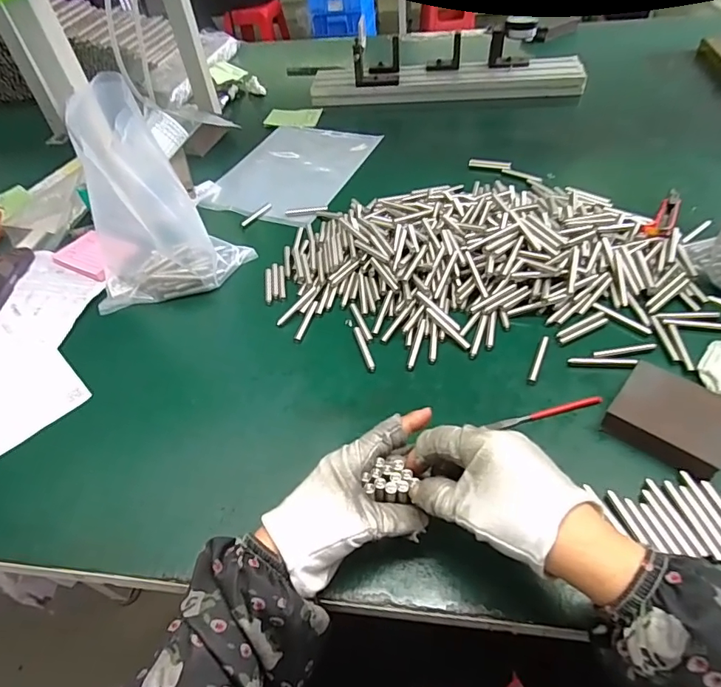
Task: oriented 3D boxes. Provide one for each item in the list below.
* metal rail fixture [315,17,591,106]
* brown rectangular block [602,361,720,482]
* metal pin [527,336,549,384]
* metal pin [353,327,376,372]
[{"bbox_3d":[0.152,-0.508,0.877,0.488,0.098,0.097,0,47,7],"label":"metal rail fixture"},{"bbox_3d":[0.246,0.057,0.377,0.078,0.023,0.070,29,57,29],"label":"brown rectangular block"},{"bbox_3d":[0.167,0.014,0.446,0.008,0.004,0.057,18,52,22],"label":"metal pin"},{"bbox_3d":[0.003,0.004,0.477,0.008,0.004,0.061,-15,47,-7],"label":"metal pin"}]

